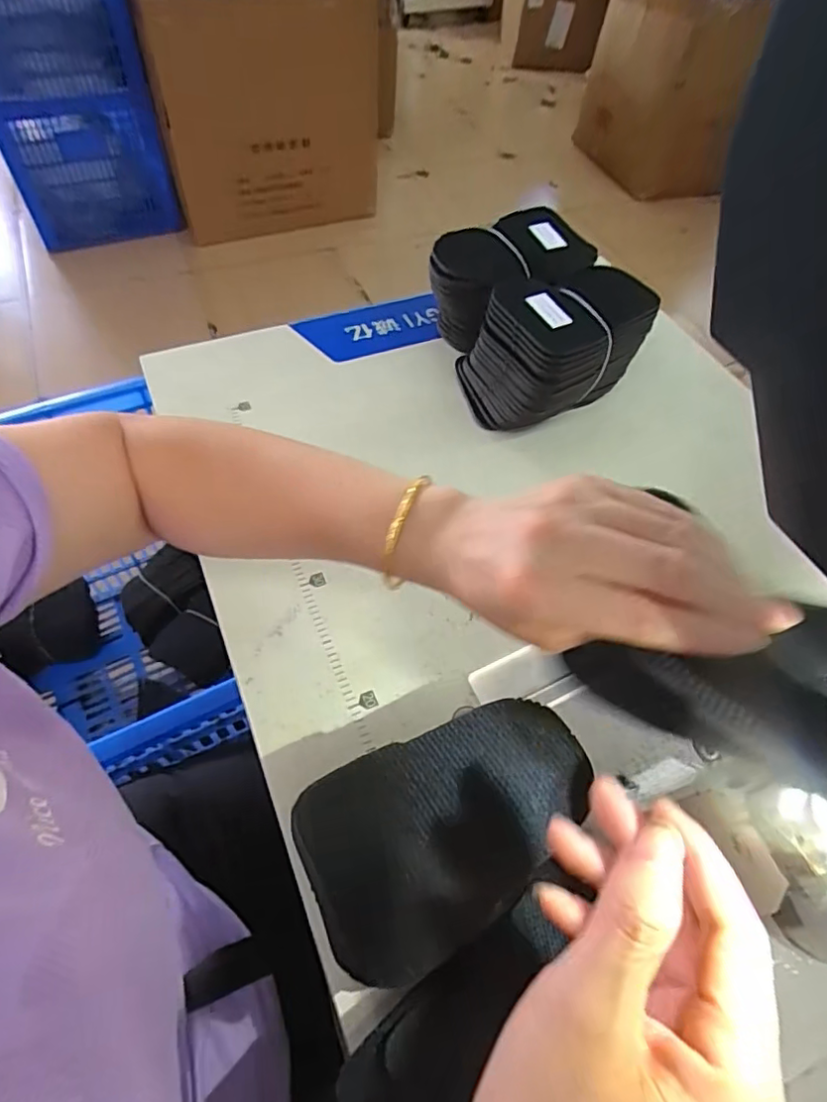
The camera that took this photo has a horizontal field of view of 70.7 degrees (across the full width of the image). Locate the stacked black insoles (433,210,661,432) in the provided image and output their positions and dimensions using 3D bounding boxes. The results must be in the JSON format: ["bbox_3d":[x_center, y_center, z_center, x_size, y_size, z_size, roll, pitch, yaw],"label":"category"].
[{"bbox_3d":[0.079,-0.237,0.551,0.134,0.109,0.096,-24,61,-19],"label":"stacked black insoles"}]

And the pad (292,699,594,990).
[{"bbox_3d":[0.019,0.132,0.287,0.142,0.017,0.090,-23,60,-18],"label":"pad"}]

